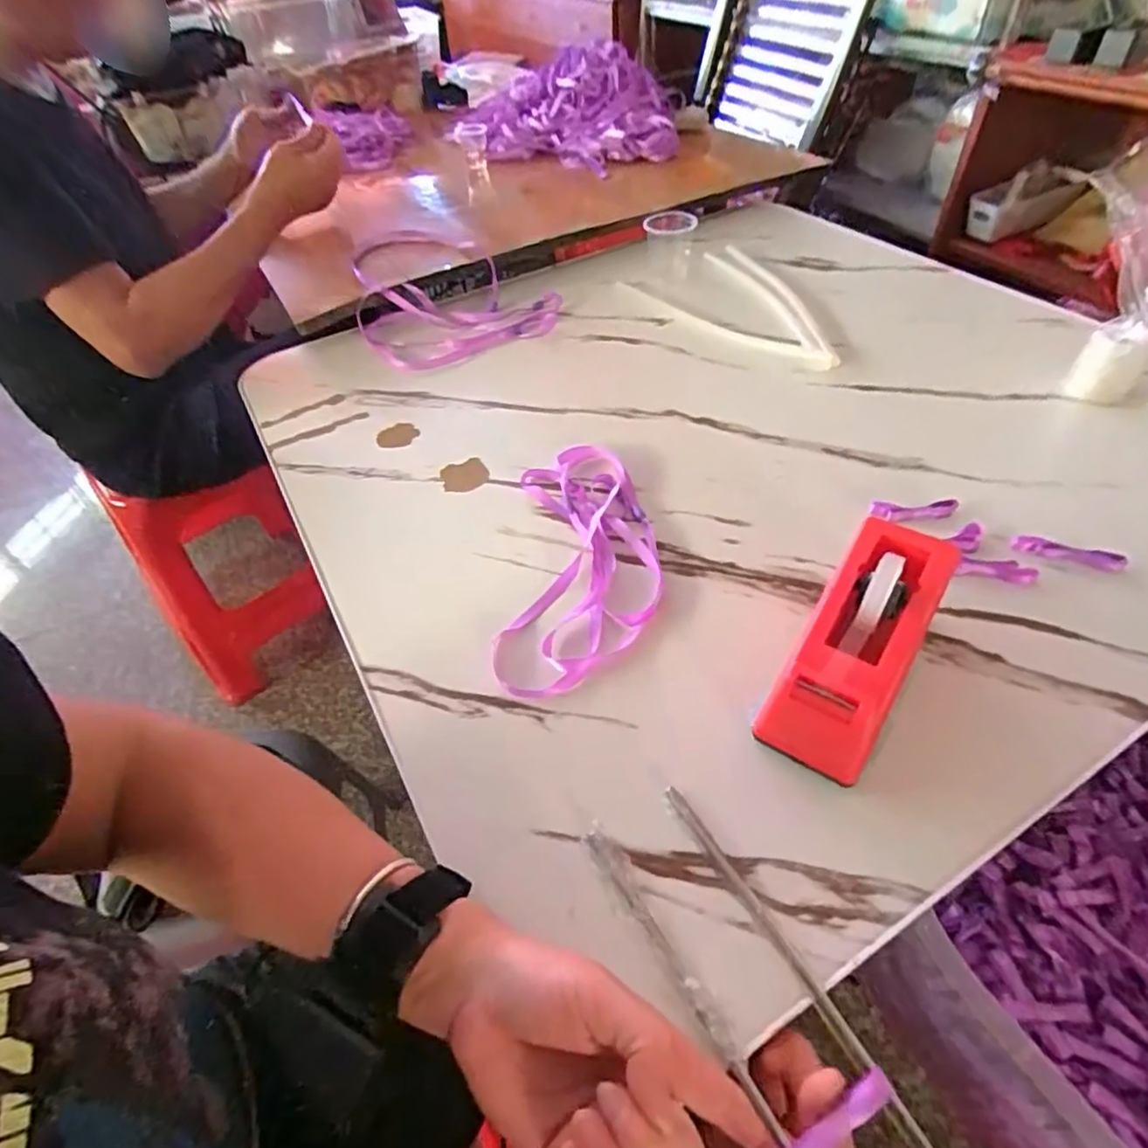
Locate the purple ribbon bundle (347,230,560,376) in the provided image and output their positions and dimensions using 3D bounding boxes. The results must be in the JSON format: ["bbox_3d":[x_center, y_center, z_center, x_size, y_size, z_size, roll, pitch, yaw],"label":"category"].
[{"bbox_3d":[-0.171,-0.372,0.811,0.233,0.052,0.332,-23,48,-14],"label":"purple ribbon bundle"}]

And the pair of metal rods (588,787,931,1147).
[{"bbox_3d":[0.077,0.185,0.301,0.059,0.013,0.174,-26,49,-17],"label":"pair of metal rods"}]

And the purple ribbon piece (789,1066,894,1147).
[{"bbox_3d":[0.106,0.224,0.257,0.060,0.005,0.012,-26,49,-19],"label":"purple ribbon piece"}]

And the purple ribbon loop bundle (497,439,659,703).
[{"bbox_3d":[0.008,-0.018,0.491,0.112,0.012,0.250,-2,47,5],"label":"purple ribbon loop bundle"}]

